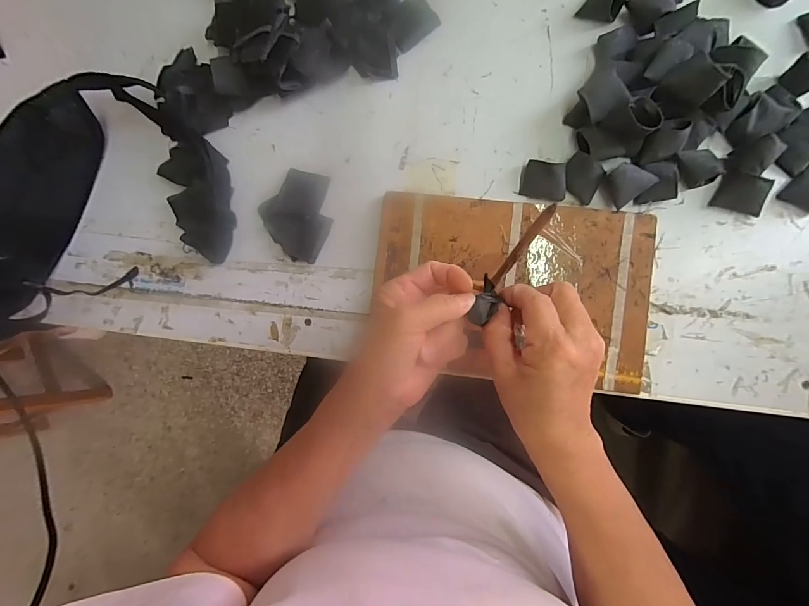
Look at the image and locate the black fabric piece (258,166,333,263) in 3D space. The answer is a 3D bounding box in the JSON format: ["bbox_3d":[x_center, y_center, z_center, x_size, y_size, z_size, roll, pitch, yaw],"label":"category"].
[{"bbox_3d":[-0.116,-0.099,0.418,0.080,0.004,0.092,25,90,7],"label":"black fabric piece"}]

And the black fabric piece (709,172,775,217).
[{"bbox_3d":[0.328,-0.106,0.367,0.041,0.009,0.036,22,131,24],"label":"black fabric piece"}]

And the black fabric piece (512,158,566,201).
[{"bbox_3d":[0.143,-0.124,0.385,0.043,0.024,0.033,15,89,7],"label":"black fabric piece"}]

